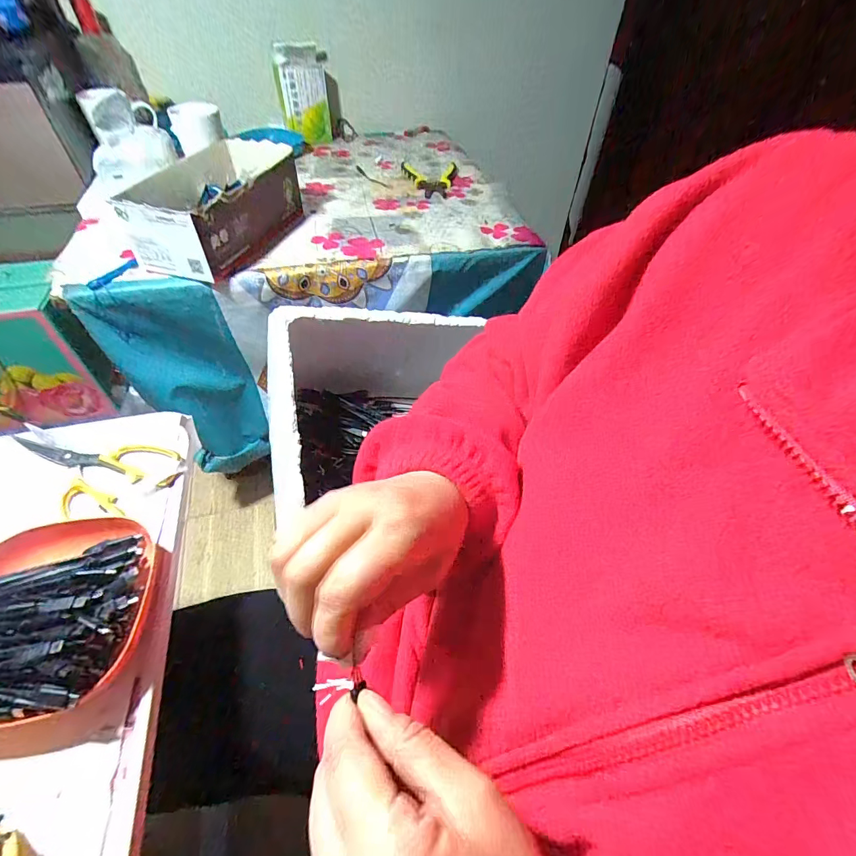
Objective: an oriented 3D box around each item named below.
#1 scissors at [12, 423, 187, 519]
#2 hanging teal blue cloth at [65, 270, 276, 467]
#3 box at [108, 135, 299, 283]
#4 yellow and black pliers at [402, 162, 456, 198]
[{"bbox_3d":[-0.323,0.041,0.397,0.174,0.011,0.075,8,50,4],"label":"scissors"},{"bbox_3d":[-0.391,-0.066,0.712,0.178,0.376,0.071,-13,51,-11],"label":"hanging teal blue cloth"},{"bbox_3d":[-0.299,-0.328,0.630,0.145,0.100,0.256,13,51,8],"label":"box"},{"bbox_3d":[0.004,-0.482,0.825,0.106,0.019,0.147,0,50,-3],"label":"yellow and black pliers"}]

